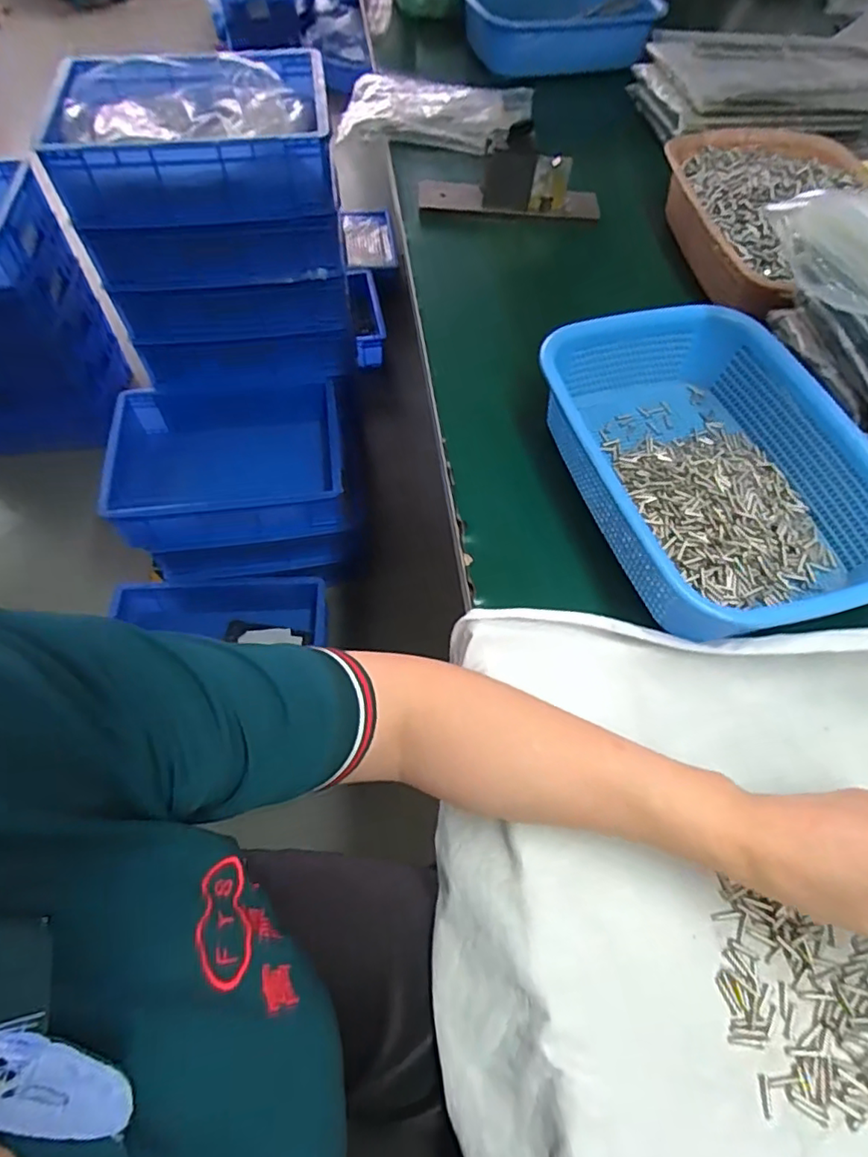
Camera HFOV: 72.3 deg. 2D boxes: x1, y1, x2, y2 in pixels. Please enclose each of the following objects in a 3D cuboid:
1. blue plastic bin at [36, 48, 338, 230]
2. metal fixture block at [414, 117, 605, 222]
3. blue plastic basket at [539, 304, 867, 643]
[{"bbox_3d":[-0.366,-0.702,0.939,0.397,0.111,0.294,-7,60,-5],"label":"blue plastic bin"},{"bbox_3d":[0.088,-0.461,0.680,0.211,0.076,0.045,2,60,0],"label":"metal fixture block"},{"bbox_3d":[0.220,-0.089,0.462,0.215,0.063,0.287,-19,62,-12],"label":"blue plastic basket"}]

